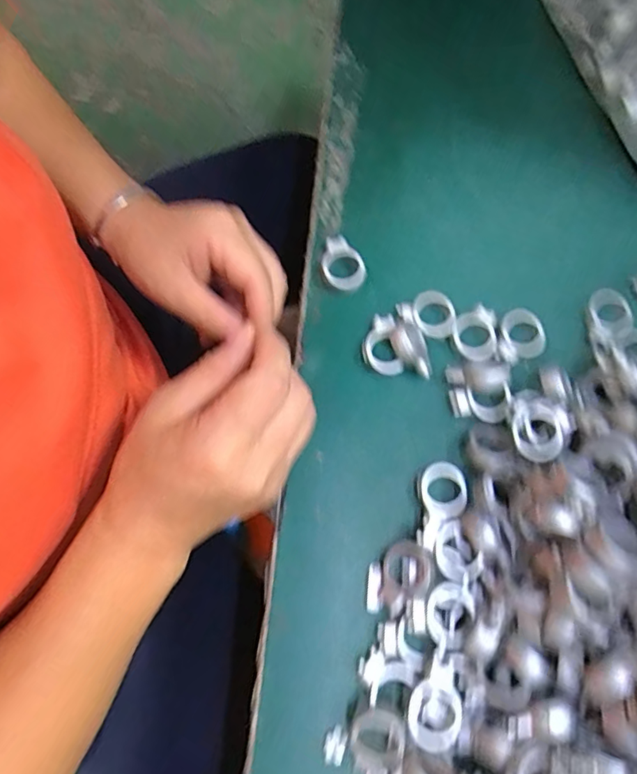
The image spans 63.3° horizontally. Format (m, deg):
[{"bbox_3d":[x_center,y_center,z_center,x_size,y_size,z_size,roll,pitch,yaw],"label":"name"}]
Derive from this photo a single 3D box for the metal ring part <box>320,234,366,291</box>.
[{"bbox_3d":[0.013,-0.076,0.322,0.024,0.012,0.037,-31,77,-10],"label":"metal ring part"}]

